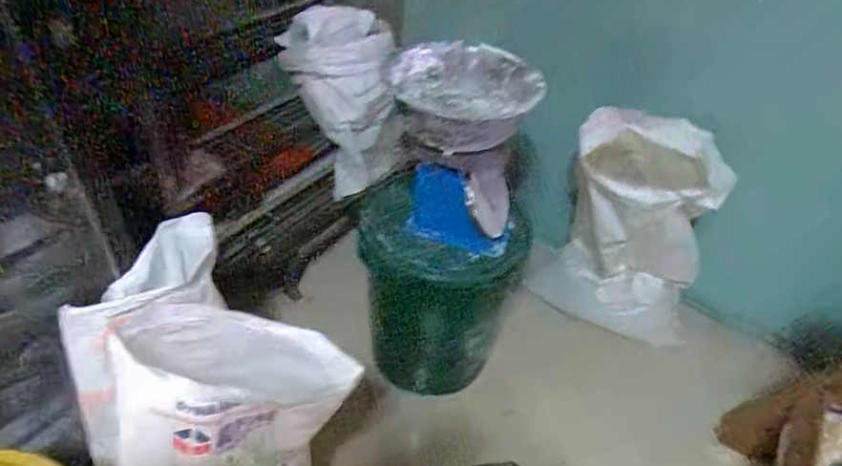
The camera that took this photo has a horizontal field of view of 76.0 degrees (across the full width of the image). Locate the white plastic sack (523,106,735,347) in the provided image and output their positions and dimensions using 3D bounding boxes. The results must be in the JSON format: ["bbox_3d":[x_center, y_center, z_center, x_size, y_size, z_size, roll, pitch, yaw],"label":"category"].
[{"bbox_3d":[0.623,0.009,1.654,0.459,0.716,0.360,17,42,13],"label":"white plastic sack"}]

